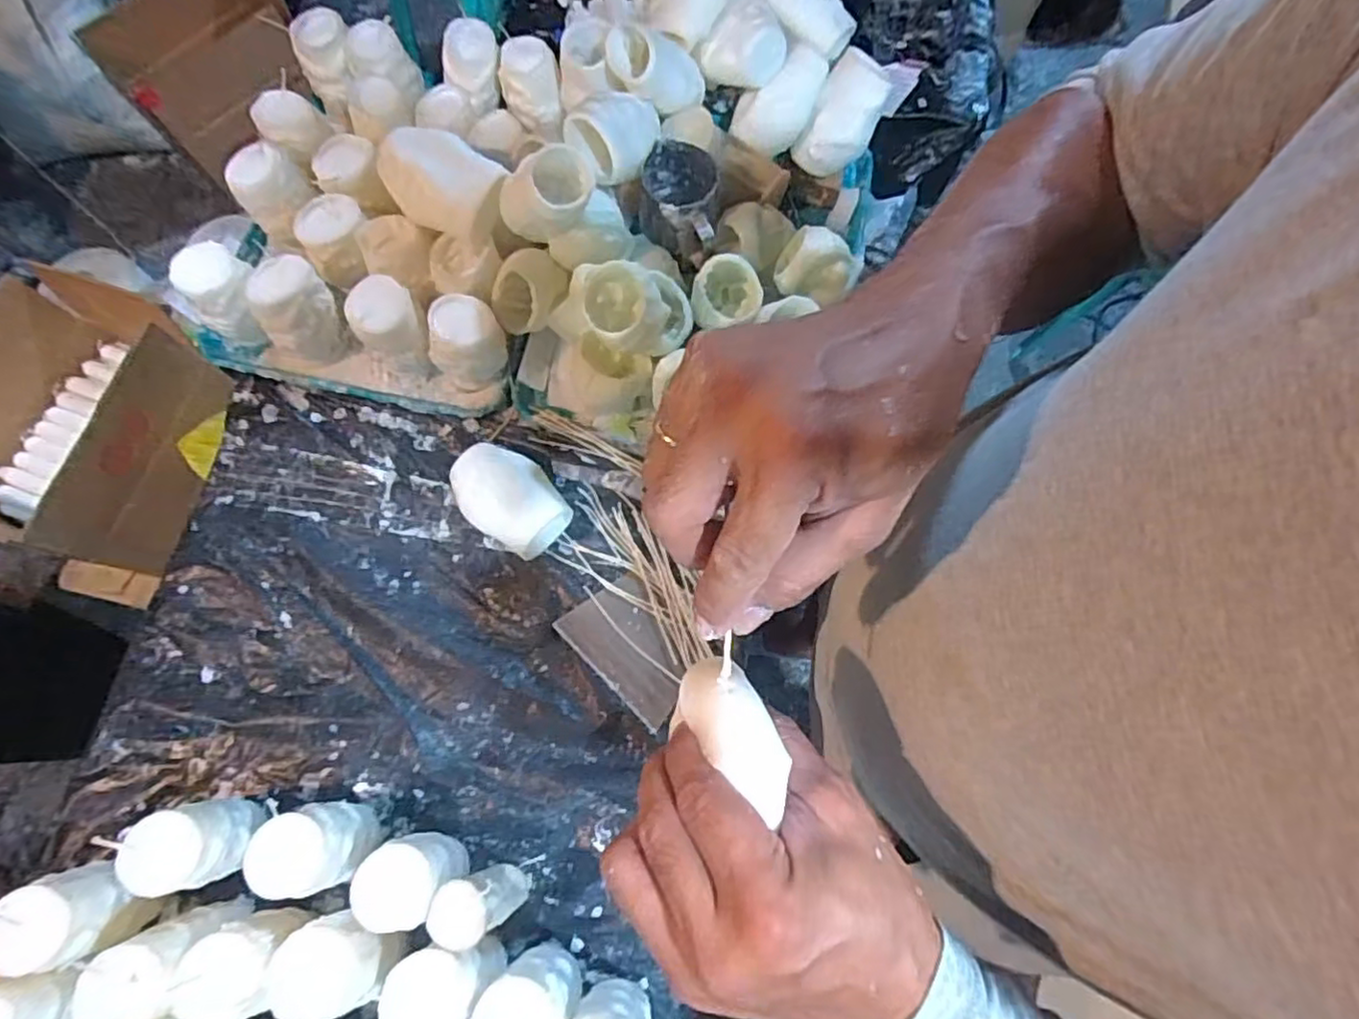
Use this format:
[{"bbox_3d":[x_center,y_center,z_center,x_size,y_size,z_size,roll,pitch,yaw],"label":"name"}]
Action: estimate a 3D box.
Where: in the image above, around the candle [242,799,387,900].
[{"bbox_3d":[-0.290,0.274,0.548,0.059,0.118,0.065,-19,74,-6],"label":"candle"}]

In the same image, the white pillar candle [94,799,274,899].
[{"bbox_3d":[-0.384,0.270,0.541,0.057,0.108,0.060,0,72,0],"label":"white pillar candle"}]

